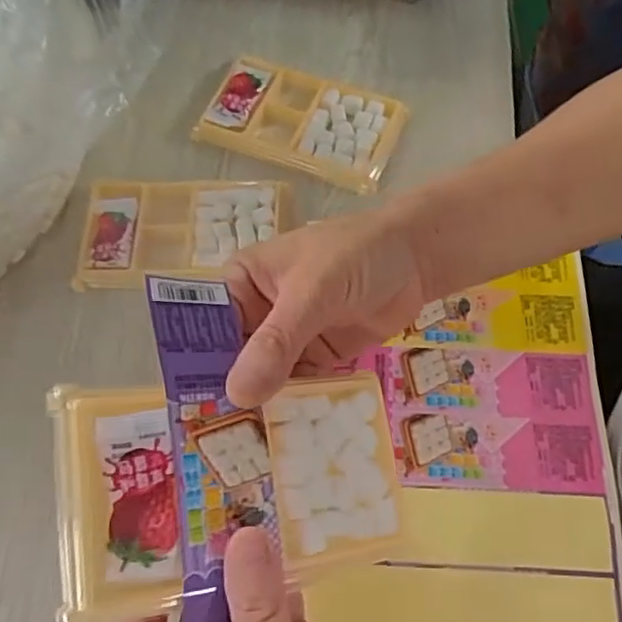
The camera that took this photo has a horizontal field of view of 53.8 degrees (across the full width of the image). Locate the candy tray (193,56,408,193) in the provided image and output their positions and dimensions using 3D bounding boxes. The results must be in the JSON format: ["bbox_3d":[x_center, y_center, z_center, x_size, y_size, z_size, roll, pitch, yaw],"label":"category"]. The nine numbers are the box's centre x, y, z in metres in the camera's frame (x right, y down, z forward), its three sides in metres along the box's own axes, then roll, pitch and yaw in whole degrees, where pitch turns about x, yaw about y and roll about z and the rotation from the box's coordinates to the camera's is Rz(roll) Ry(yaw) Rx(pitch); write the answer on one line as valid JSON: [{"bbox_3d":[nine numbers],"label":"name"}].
[{"bbox_3d":[-0.006,-0.133,0.426,0.133,0.015,0.076,21,70,11],"label":"candy tray"}]

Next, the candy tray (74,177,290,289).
[{"bbox_3d":[-0.082,-0.052,0.395,0.131,0.011,0.071,-4,67,2],"label":"candy tray"}]

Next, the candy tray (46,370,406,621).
[{"bbox_3d":[-0.025,0.063,0.230,0.130,0.010,0.076,1,72,-30],"label":"candy tray"}]

